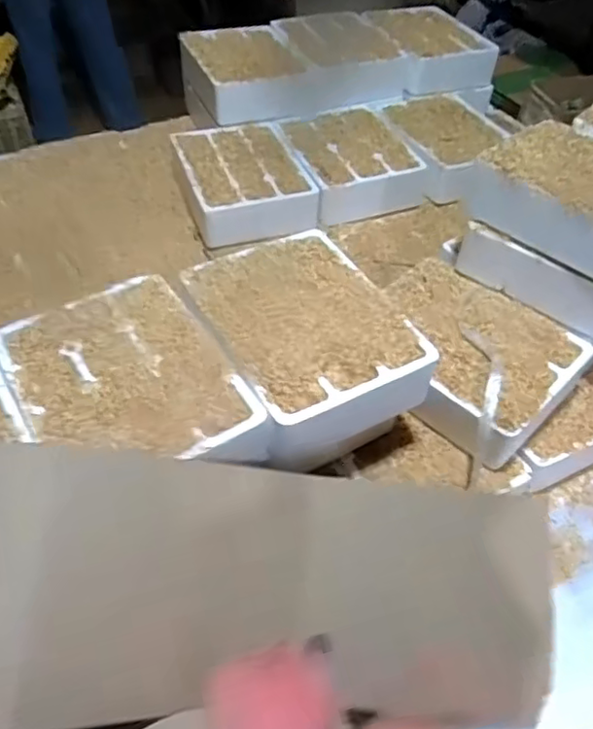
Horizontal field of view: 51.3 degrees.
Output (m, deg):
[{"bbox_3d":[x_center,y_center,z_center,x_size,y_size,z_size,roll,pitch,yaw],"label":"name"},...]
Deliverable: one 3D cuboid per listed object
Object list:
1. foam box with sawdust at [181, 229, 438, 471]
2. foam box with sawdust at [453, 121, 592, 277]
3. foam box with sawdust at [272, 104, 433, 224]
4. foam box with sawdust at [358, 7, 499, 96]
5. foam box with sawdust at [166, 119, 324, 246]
[{"bbox_3d":[0.012,-0.022,0.661,0.190,0.086,0.263,-19,48,-17],"label":"foam box with sawdust"},{"bbox_3d":[0.348,-0.191,0.714,0.178,0.081,0.234,-32,53,-27],"label":"foam box with sawdust"},{"bbox_3d":[0.085,-0.344,1.049,0.182,0.079,0.228,-16,47,-14],"label":"foam box with sawdust"},{"bbox_3d":[0.245,-0.616,1.202,0.188,0.080,0.247,-16,47,-14],"label":"foam box with sawdust"},{"bbox_3d":[-0.087,-0.301,1.003,0.184,0.075,0.247,-14,47,-13],"label":"foam box with sawdust"}]

